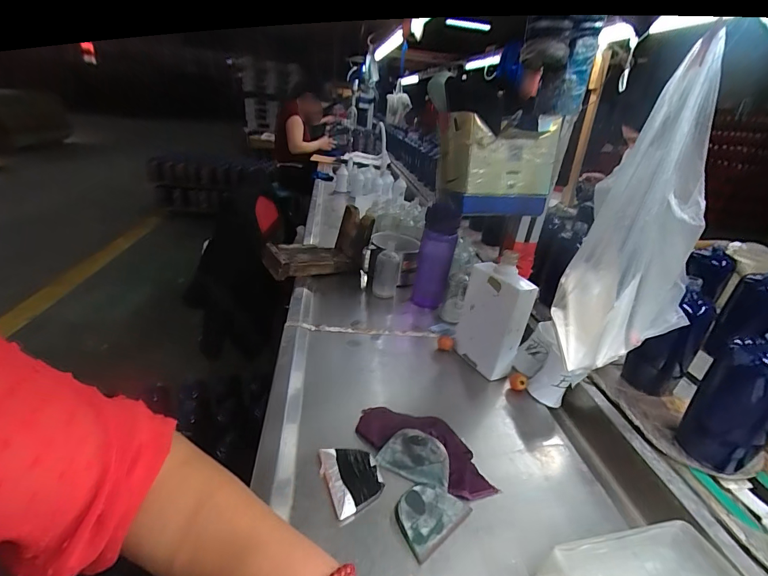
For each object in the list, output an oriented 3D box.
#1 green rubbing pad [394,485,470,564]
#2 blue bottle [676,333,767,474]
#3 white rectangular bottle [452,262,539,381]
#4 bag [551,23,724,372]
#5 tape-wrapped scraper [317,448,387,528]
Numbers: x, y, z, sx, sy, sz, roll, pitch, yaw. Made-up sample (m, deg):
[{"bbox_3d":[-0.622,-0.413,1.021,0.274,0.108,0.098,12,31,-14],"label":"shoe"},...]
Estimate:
[{"bbox_3d":[0.047,0.234,0.398,0.079,0.008,0.055,-17,34,-39],"label":"green rubbing pad"},{"bbox_3d":[0.444,0.136,0.471,0.068,0.163,0.069,1,26,-11],"label":"blue bottle"},{"bbox_3d":[0.180,0.049,0.640,0.052,0.172,0.115,-9,30,-28],"label":"white rectangular bottle"},{"bbox_3d":[0.283,-0.059,0.413,0.162,0.302,0.081,-12,31,-33],"label":"bag"},{"bbox_3d":[-0.035,0.212,0.425,0.061,0.014,0.081,-8,29,-27],"label":"tape-wrapped scraper"}]

